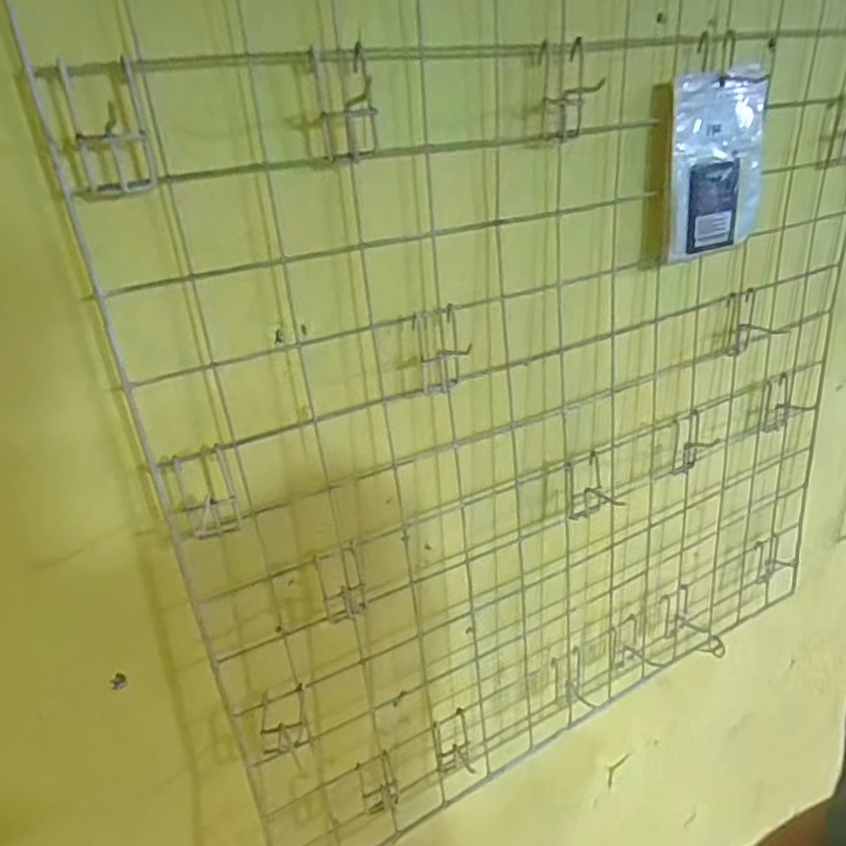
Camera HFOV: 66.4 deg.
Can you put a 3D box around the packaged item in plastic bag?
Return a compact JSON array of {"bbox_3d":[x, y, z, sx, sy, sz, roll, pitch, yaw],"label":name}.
[{"bbox_3d":[0.252,-0.220,0.548,0.127,0.143,0.024,-22,27,-24],"label":"packaged item in plastic bag"}]

